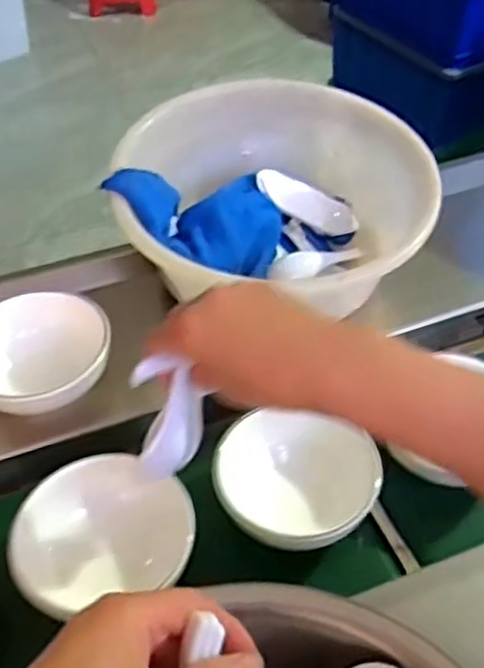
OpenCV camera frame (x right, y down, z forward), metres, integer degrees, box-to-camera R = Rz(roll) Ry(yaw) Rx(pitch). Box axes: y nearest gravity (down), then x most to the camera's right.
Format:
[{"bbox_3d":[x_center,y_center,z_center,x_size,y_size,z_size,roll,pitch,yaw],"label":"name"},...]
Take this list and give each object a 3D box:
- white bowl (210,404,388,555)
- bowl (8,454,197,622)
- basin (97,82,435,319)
[{"bbox_3d":[0.039,0.105,0.529,0.115,0.041,0.103,-3,45,-4],"label":"white bowl"},{"bbox_3d":[-0.095,0.139,0.503,0.121,0.048,0.104,-10,46,-11],"label":"bowl"},{"bbox_3d":[0.027,-0.110,0.634,0.264,0.112,0.237,0,45,-2],"label":"basin"}]

